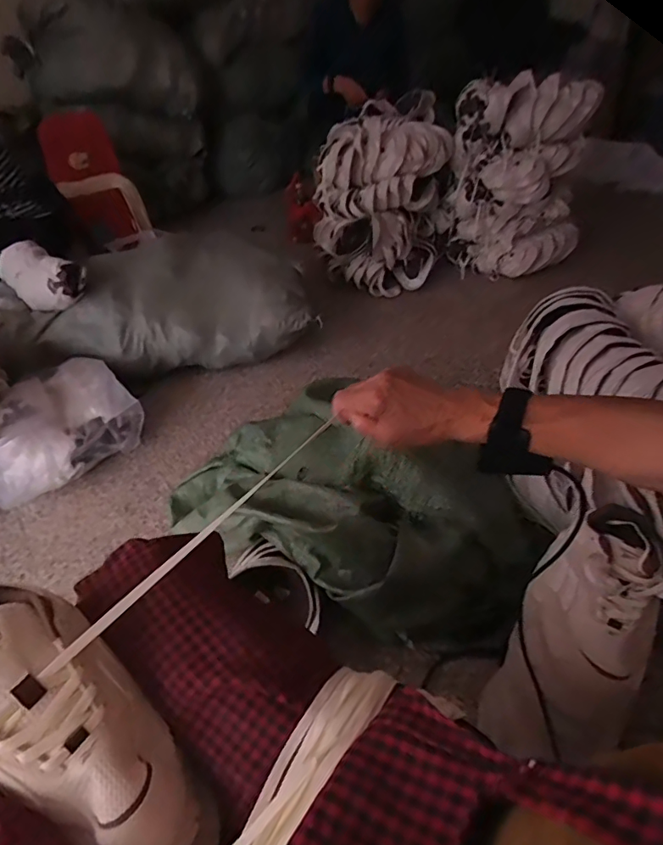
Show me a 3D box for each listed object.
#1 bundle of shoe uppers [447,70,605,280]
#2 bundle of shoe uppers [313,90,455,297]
[{"bbox_3d":[0.597,-0.781,1.627,0.416,0.575,0.303,5,41,15],"label":"bundle of shoe uppers"},{"bbox_3d":[0.168,-0.727,1.689,0.449,0.514,0.304,-5,39,4],"label":"bundle of shoe uppers"}]

